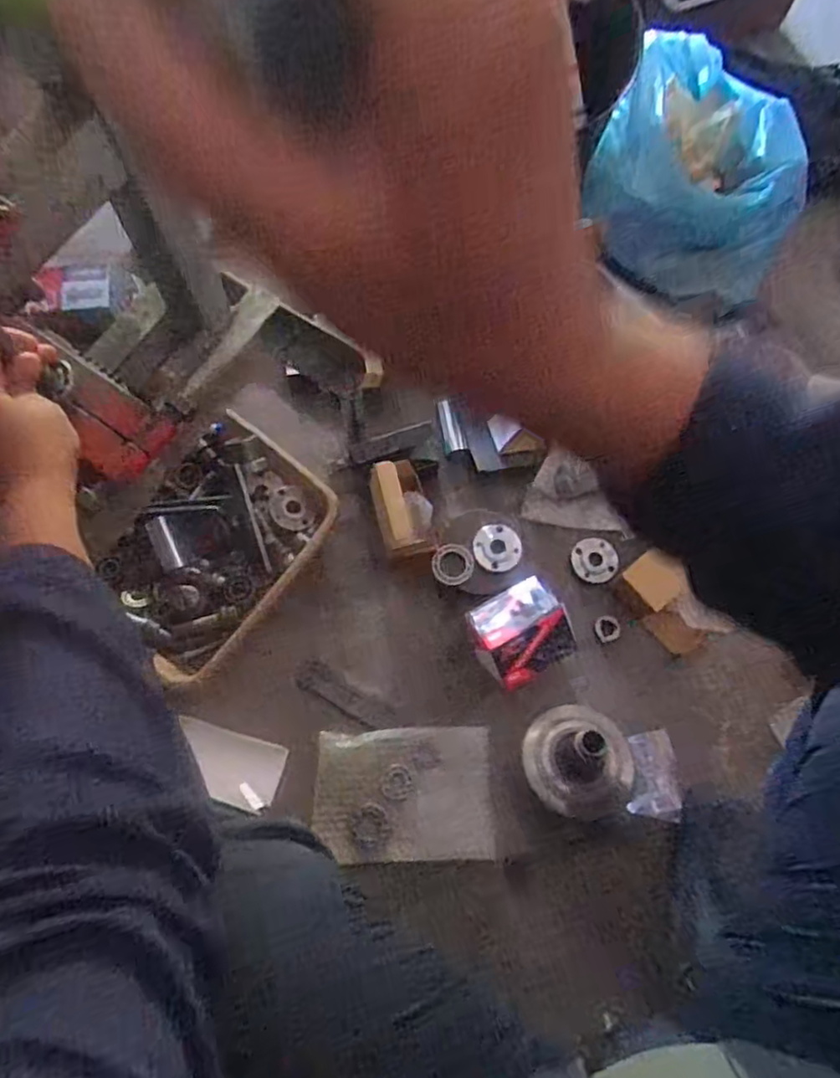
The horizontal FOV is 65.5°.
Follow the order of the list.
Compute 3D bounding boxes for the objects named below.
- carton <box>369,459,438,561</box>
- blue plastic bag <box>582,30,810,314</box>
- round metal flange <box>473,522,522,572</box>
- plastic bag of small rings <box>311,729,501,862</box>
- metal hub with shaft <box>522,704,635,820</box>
[{"bbox_3d":[-0.015,-0.034,0.714,0.065,0.080,0.098,-14,73,-6],"label":"carton"},{"bbox_3d":[0.343,-0.438,0.794,0.254,0.184,0.218,30,74,7],"label":"blue plastic bag"},{"bbox_3d":[0.088,0.009,0.747,0.053,0.018,0.058,1,72,-2],"label":"round metal flange"},{"bbox_3d":[-0.015,0.269,0.686,0.184,0.015,0.129,-1,72,-2],"label":"plastic bag of small rings"},{"bbox_3d":[0.169,0.229,0.674,0.109,0.076,0.110,1,72,-2],"label":"metal hub with shaft"}]

